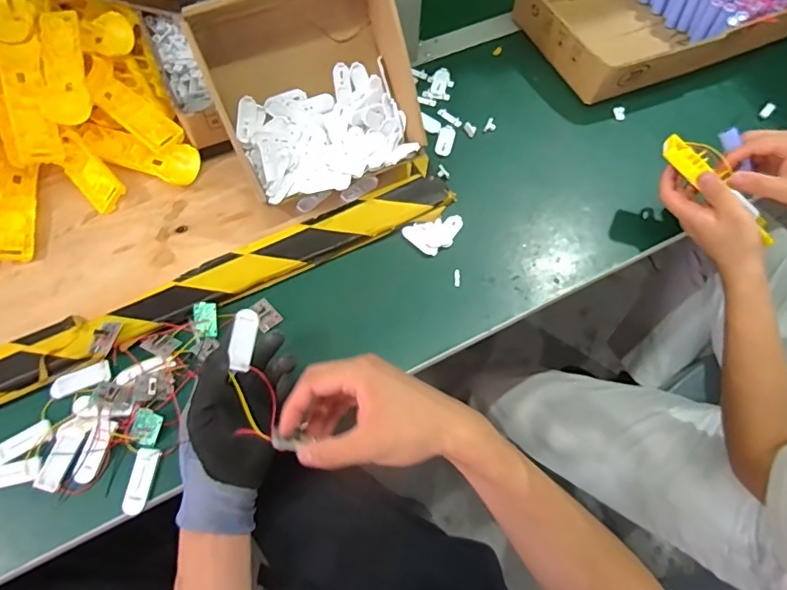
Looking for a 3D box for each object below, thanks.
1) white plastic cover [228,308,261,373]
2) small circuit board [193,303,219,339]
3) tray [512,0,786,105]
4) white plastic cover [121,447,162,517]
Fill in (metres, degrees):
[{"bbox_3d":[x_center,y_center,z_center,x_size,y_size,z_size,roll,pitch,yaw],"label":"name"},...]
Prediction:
[{"bbox_3d":[-0.138,0.038,0.459,0.023,0.010,0.049,16,74,-24],"label":"white plastic cover"},{"bbox_3d":[-0.200,0.026,0.532,0.024,0.004,0.038,-6,76,-11],"label":"small circuit board"},{"bbox_3d":[0.403,-0.442,0.751,0.423,0.076,0.257,-20,67,-11],"label":"tray"},{"bbox_3d":[-0.236,0.174,0.468,0.020,0.007,0.058,8,64,2],"label":"white plastic cover"}]

